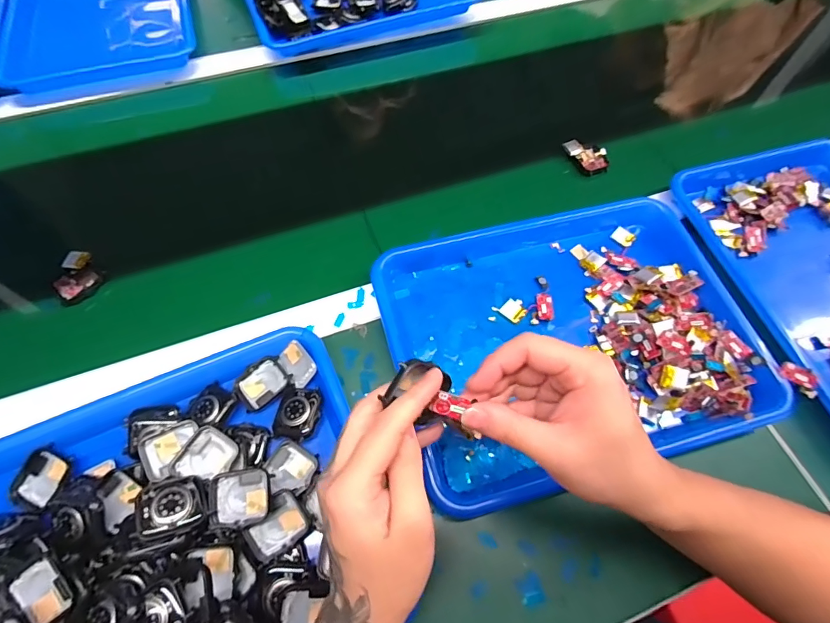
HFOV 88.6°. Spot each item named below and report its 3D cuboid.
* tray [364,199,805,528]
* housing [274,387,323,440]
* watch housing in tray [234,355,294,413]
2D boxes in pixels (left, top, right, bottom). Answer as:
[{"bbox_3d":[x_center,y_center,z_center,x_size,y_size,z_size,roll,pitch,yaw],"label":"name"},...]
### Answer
[{"bbox_3d":[0.143,0.014,0.407,0.330,0.043,0.261,-14,65,-8],"label":"tray"},{"bbox_3d":[-0.099,0.086,0.361,0.037,0.011,0.042,6,64,1],"label":"housing"},{"bbox_3d":[-0.138,0.064,0.384,0.046,0.009,0.036,-36,70,-17],"label":"watch housing in tray"}]

